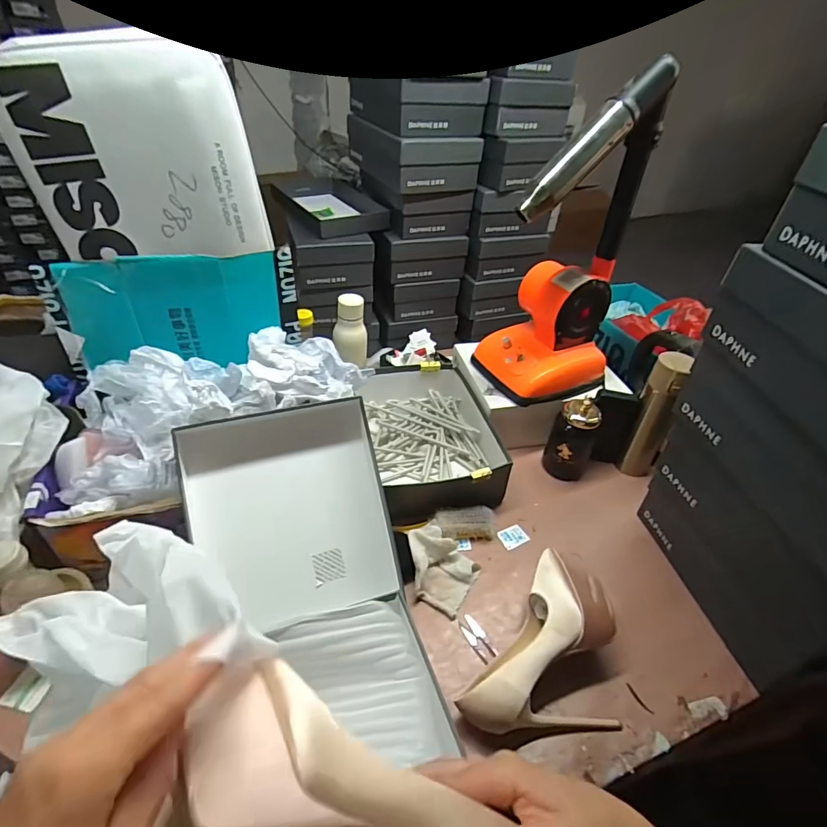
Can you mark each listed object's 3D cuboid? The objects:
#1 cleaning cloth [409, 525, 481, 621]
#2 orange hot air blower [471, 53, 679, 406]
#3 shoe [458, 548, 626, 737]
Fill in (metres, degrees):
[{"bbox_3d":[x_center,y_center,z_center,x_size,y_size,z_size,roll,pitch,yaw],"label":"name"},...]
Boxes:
[{"bbox_3d":[0.034,0.225,0.697,0.111,0.046,0.103,21,42,19],"label":"cleaning cloth"},{"bbox_3d":[0.247,-0.263,0.774,0.197,0.475,0.163,-18,45,-25],"label":"orange hot air blower"},{"bbox_3d":[0.184,0.302,0.579,0.155,0.079,0.234,27,44,24],"label":"shoe"}]

